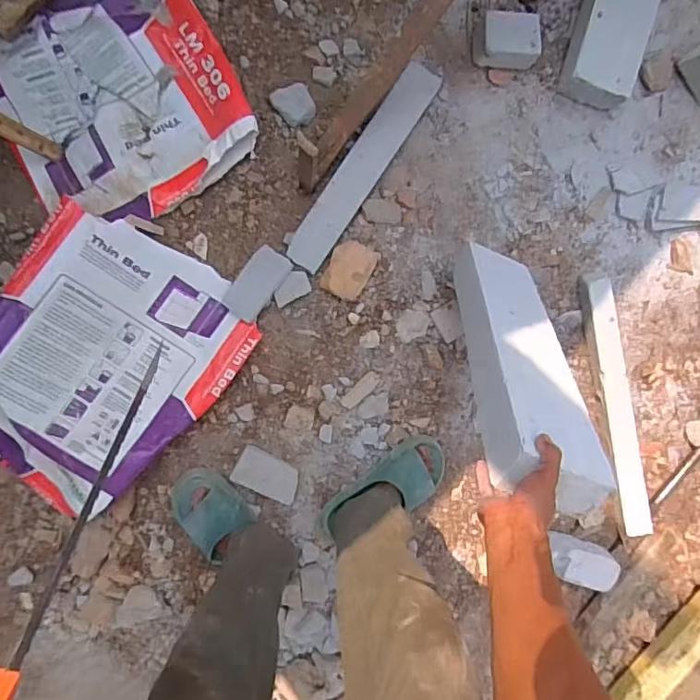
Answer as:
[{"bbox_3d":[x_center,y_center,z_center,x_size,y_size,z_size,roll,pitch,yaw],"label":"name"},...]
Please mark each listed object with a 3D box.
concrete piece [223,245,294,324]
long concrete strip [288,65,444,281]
[{"bbox_3d":[-0.178,-0.127,1.042,0.074,0.012,0.141,37,90,-10],"label":"concrete piece"},{"bbox_3d":[0.027,-0.349,1.039,0.075,0.045,0.435,33,90,-6],"label":"long concrete strip"}]

